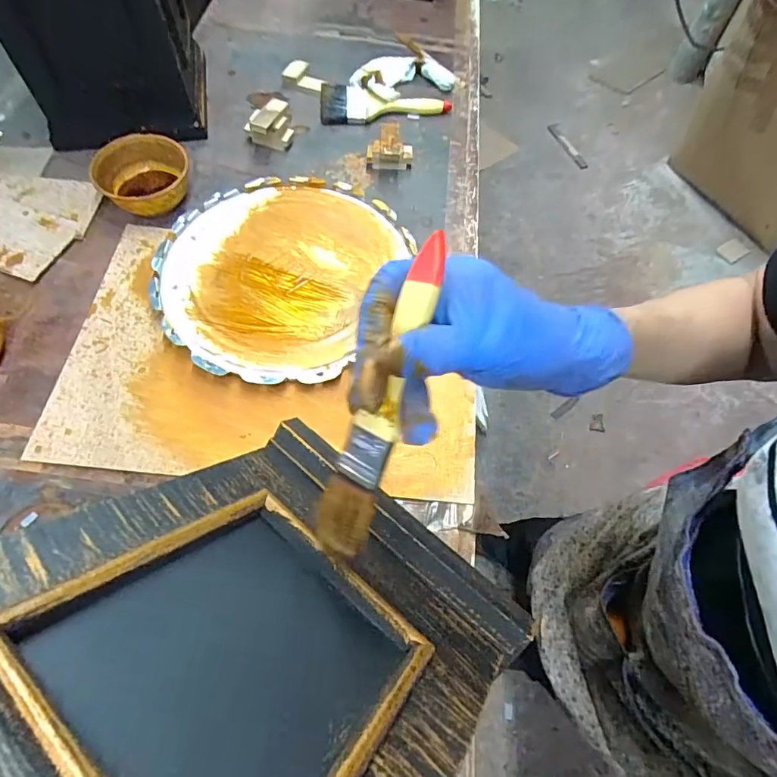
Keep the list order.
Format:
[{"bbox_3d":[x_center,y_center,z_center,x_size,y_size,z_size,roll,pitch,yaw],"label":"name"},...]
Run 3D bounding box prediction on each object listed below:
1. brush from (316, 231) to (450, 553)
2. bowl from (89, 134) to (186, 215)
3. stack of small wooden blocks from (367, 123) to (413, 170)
[{"bbox_3d":[-0.004,0.009,0.219,0.026,0.011,0.157,20,104,7],"label":"brush"},{"bbox_3d":[-0.315,-0.268,0.609,0.120,0.046,0.105,-22,67,-12],"label":"bowl"},{"bbox_3d":[0.003,-0.338,0.666,0.065,0.040,0.046,5,64,0],"label":"stack of small wooden blocks"}]

